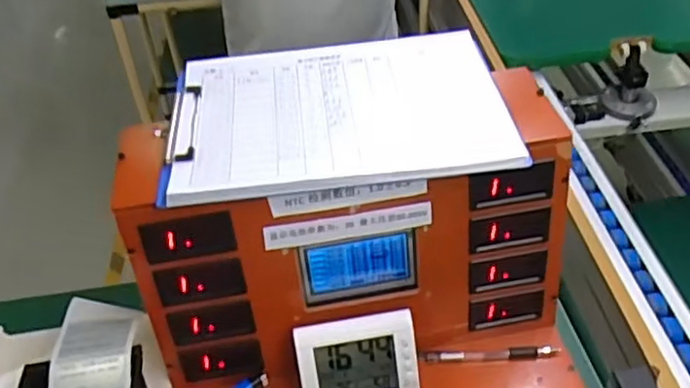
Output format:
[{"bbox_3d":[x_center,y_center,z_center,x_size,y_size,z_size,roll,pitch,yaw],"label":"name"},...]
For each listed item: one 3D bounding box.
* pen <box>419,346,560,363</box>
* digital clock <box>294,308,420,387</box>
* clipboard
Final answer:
[{"bbox_3d":[0.145,0.163,0.674,0.137,0.009,0.011,-3,42,2],"label":"pen"},{"bbox_3d":[0.011,0.161,0.631,0.112,0.079,0.050,-8,42,-4],"label":"digital clock"},{"bbox_3d":[-0.010,-0.082,0.627,0.306,0.017,0.214,-6,42,-2],"label":"clipboard"}]

